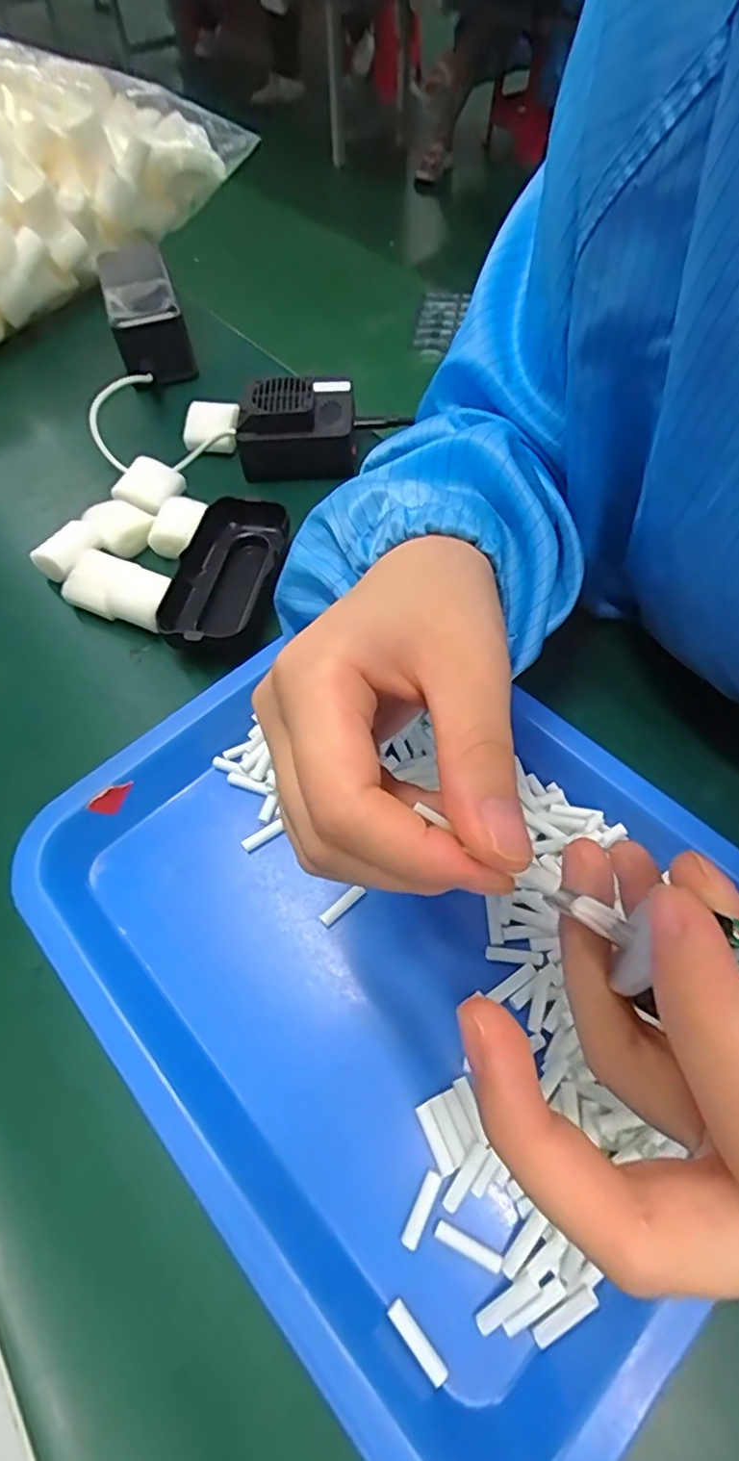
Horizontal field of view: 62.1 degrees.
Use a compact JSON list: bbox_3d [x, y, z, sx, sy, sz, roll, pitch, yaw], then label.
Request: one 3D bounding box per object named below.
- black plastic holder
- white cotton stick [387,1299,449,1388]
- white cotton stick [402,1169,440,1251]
[{"bbox_3d":[-0.086,-0.091,0.355,0.049,0.024,0.108,14,60,11],"label":"black plastic holder"},{"bbox_3d":[0.015,0.191,0.193,0.006,0.004,0.023,-37,64,-19],"label":"white cotton stick"},{"bbox_3d":[0.018,0.161,0.206,0.005,0.004,0.023,24,62,16],"label":"white cotton stick"}]

